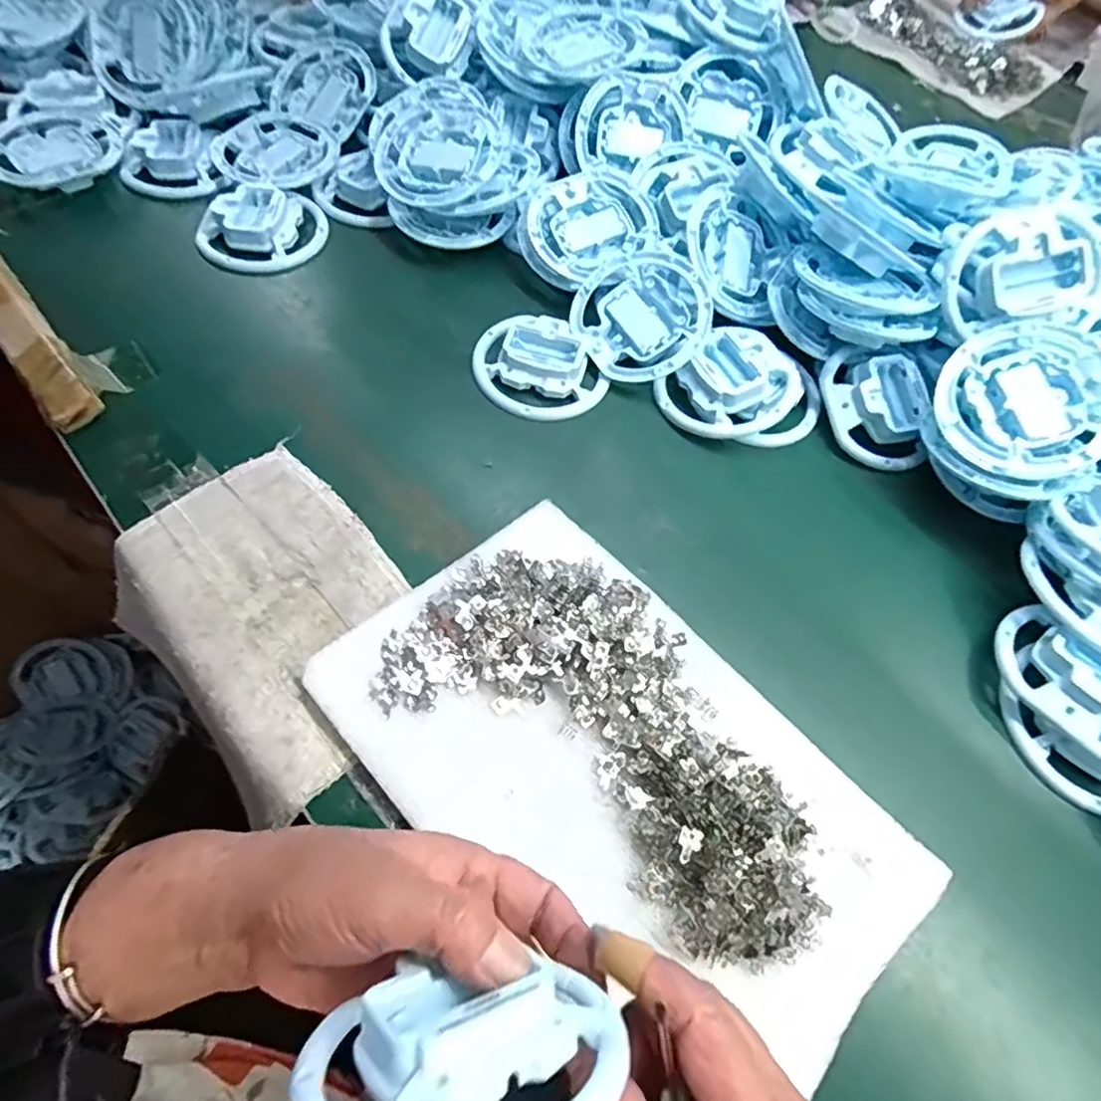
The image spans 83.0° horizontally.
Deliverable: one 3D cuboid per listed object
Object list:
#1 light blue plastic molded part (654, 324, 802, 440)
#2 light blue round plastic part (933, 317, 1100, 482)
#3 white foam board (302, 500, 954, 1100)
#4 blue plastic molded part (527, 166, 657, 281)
[{"bbox_3d":[0.132,-0.120,0.458,0.090,0.034,0.081,-34,71,-18],"label":"light blue plastic molded part"},{"bbox_3d":[0.312,-0.098,0.406,0.101,0.015,0.103,-4,75,14],"label":"light blue round plastic part"},{"bbox_3d":[0.037,0.114,0.326,0.179,0.017,0.303,-40,72,-23],"label":"white foam board"},{"bbox_3d":[0.034,-0.266,0.508,0.103,0.023,0.098,-23,66,-17],"label":"blue plastic molded part"}]

